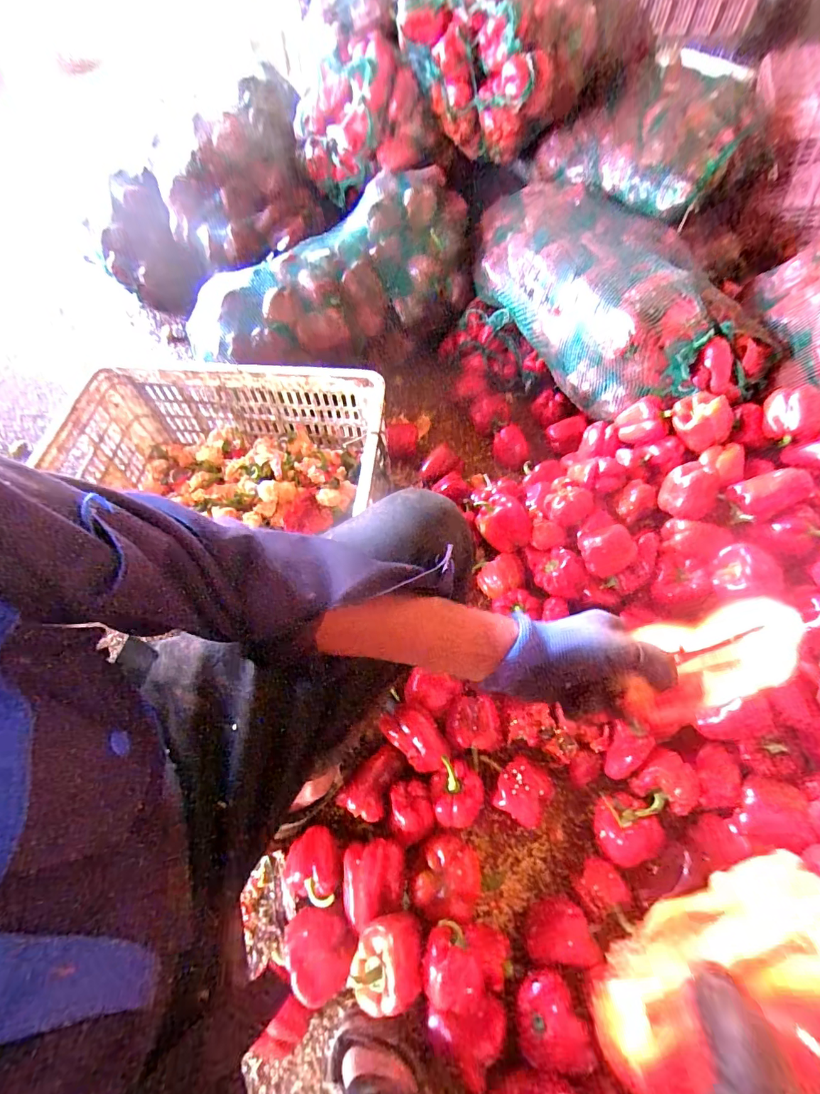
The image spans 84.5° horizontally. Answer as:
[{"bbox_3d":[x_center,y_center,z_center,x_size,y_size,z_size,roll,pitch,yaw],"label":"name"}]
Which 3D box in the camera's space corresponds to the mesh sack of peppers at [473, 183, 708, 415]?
[{"bbox_3d":[0.406,-0.572,0.993,0.361,0.208,0.648,-26,62,-14],"label":"mesh sack of peppers"}]

